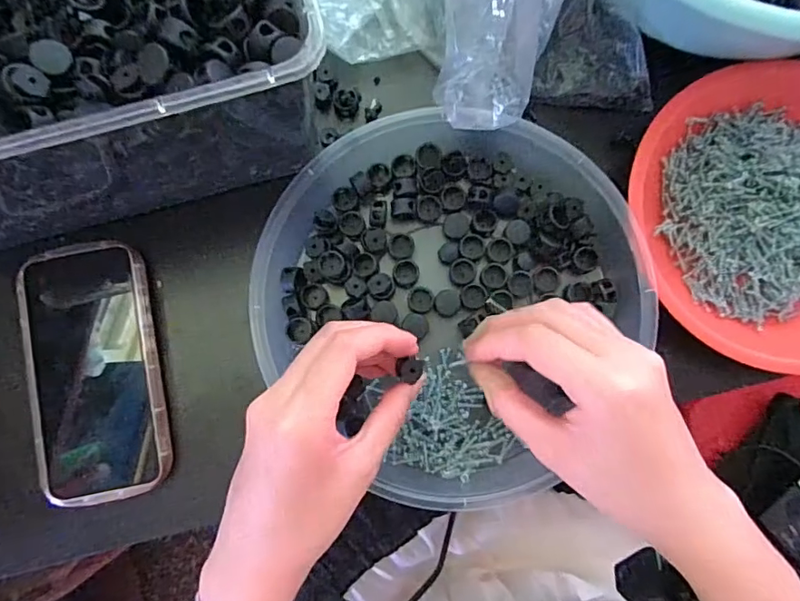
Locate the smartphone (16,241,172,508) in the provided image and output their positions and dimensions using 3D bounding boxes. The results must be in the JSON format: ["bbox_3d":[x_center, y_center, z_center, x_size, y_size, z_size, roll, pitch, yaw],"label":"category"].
[{"bbox_3d":[-0.193,0.044,0.325,0.077,0.017,0.158,-11,84,-1],"label":"smartphone"}]

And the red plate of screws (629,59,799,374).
[{"bbox_3d":[0.243,-0.058,0.321,0.187,0.027,0.186,0,84,0],"label":"red plate of screws"}]

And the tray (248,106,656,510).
[{"bbox_3d":[0.031,-0.010,0.321,0.217,0.037,0.220,0,84,0],"label":"tray"}]

